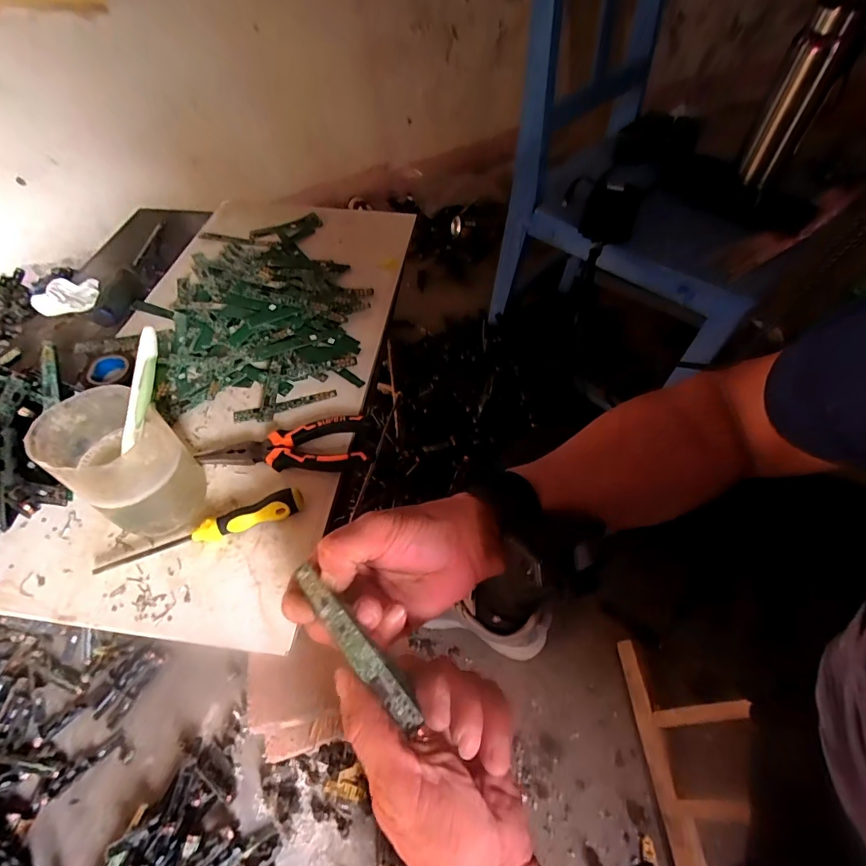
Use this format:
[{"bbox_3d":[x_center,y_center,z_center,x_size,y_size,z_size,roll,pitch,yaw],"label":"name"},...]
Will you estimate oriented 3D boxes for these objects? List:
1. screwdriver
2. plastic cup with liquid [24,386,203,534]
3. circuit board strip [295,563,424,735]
[{"bbox_3d":[-0.184,0.081,0.366,0.157,0.023,0.021,-20,55,-14],"label":"screwdriver"},{"bbox_3d":[-0.232,0.025,0.350,0.084,0.097,0.079,0,53,0],"label":"plastic cup with liquid"},{"bbox_3d":[-0.040,0.109,0.234,0.015,0.004,0.092,-35,69,-27],"label":"circuit board strip"}]

